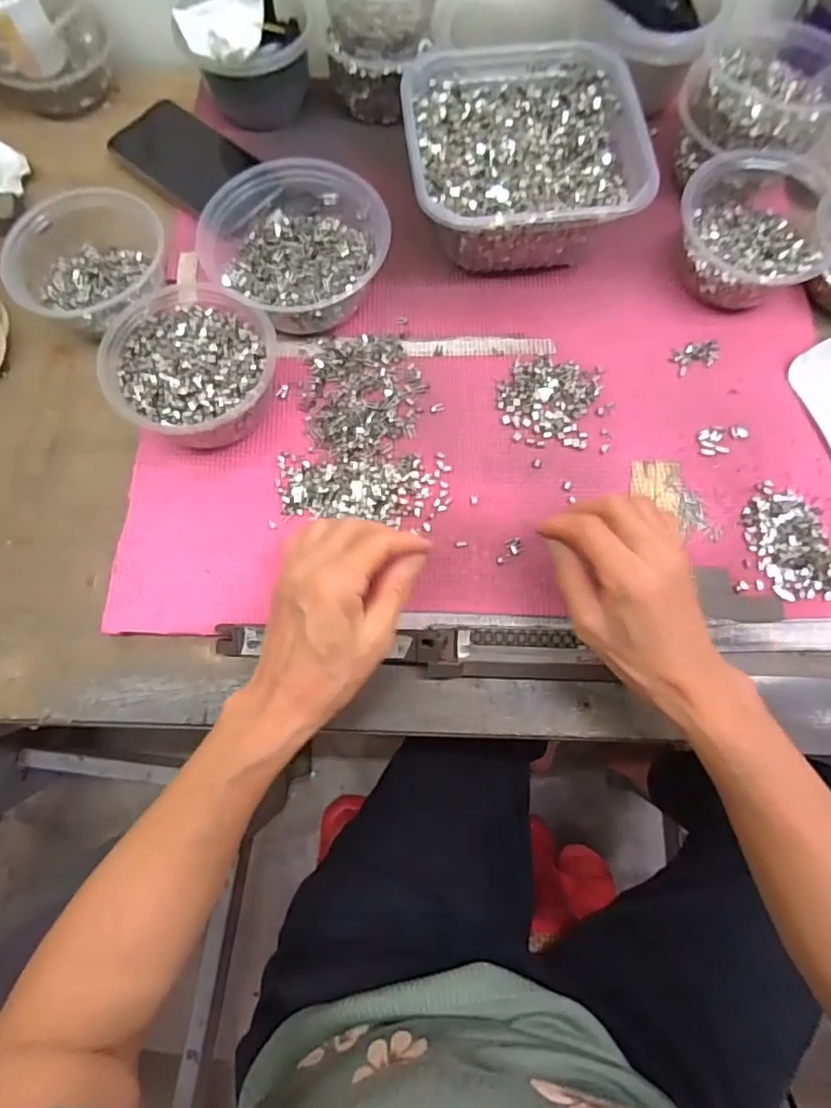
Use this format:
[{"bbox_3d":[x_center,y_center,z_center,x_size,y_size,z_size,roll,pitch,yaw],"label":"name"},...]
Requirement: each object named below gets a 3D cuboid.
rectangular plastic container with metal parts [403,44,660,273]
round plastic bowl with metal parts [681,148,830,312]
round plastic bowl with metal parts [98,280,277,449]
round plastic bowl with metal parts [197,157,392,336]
[{"bbox_3d":[0.081,-0.315,0.462,0.173,0.064,0.184,-6,74,-2],"label":"rectangular plastic container with metal parts"},{"bbox_3d":[0.262,-0.248,0.451,0.113,0.059,0.110,0,72,-1],"label":"round plastic bowl with metal parts"},{"bbox_3d":[-0.158,-0.134,0.414,0.109,0.051,0.117,0,72,-1],"label":"round plastic bowl with metal parts"},{"bbox_3d":[-0.088,-0.242,0.447,0.132,0.053,0.142,0,72,-1],"label":"round plastic bowl with metal parts"}]

